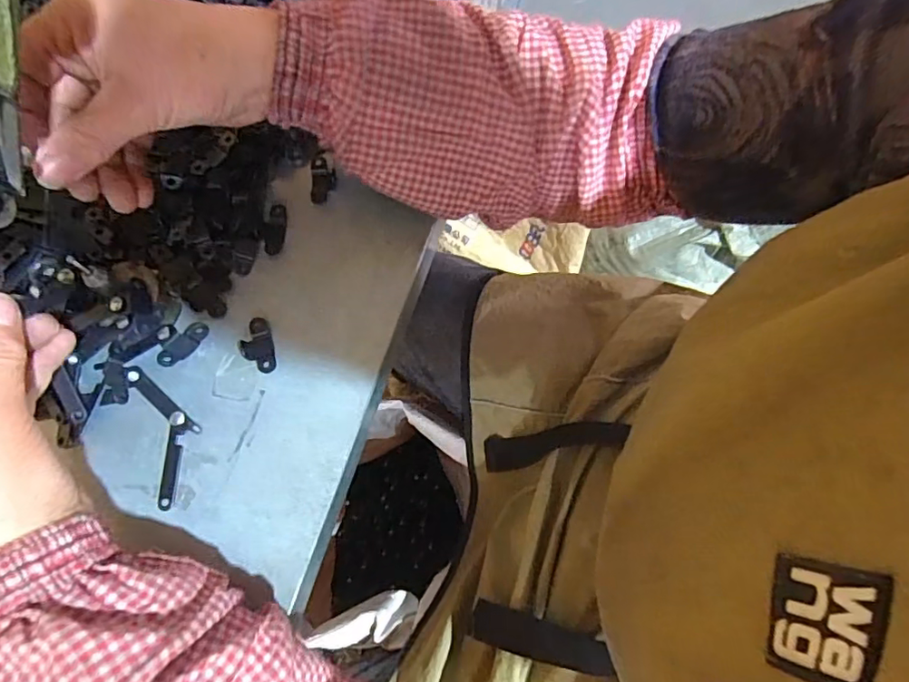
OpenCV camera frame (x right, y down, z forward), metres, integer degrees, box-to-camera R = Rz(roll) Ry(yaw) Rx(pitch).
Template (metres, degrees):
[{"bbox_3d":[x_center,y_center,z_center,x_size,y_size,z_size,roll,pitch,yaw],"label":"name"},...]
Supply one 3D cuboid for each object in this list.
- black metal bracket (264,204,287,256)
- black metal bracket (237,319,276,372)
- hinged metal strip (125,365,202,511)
[{"bbox_3d":[-0.112,-0.069,0.344,0.012,0.004,0.033,1,72,-2],"label":"black metal bracket"},{"bbox_3d":[-0.115,0.004,0.320,0.019,0.004,0.033,-17,73,-7],"label":"black metal bracket"},{"bbox_3d":[-0.159,0.049,0.305,0.029,0.006,0.081,-20,74,-8],"label":"hinged metal strip"}]

